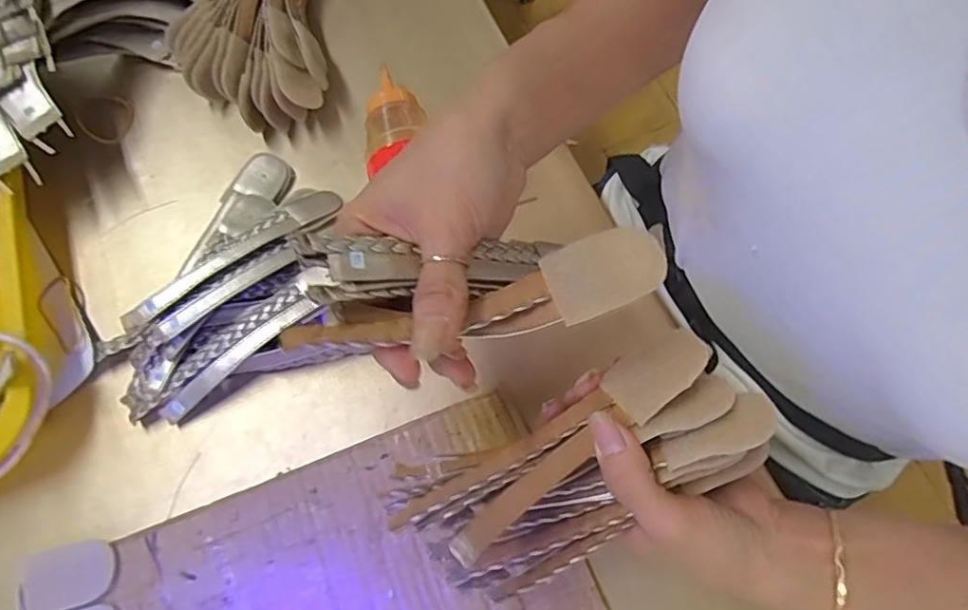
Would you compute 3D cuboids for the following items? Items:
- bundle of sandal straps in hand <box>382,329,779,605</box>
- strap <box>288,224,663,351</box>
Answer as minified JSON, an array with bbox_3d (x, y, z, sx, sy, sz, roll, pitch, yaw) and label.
[{"bbox_3d":[0.041,0.070,0.259,0.155,0.050,0.067,-28,71,0],"label":"bundle of sandal straps in hand"},{"bbox_3d":[-0.001,0.000,0.241,0.148,0.020,0.031,-14,69,-5],"label":"strap"}]

